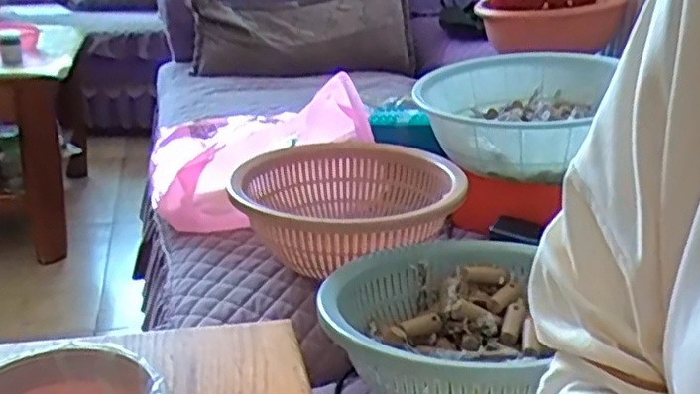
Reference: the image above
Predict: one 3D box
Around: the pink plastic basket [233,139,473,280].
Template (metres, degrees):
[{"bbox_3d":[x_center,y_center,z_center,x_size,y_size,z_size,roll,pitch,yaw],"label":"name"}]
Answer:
[{"bbox_3d":[-0.009,0.007,0.889,0.263,0.101,0.301,-1,21,-9],"label":"pink plastic basket"}]

